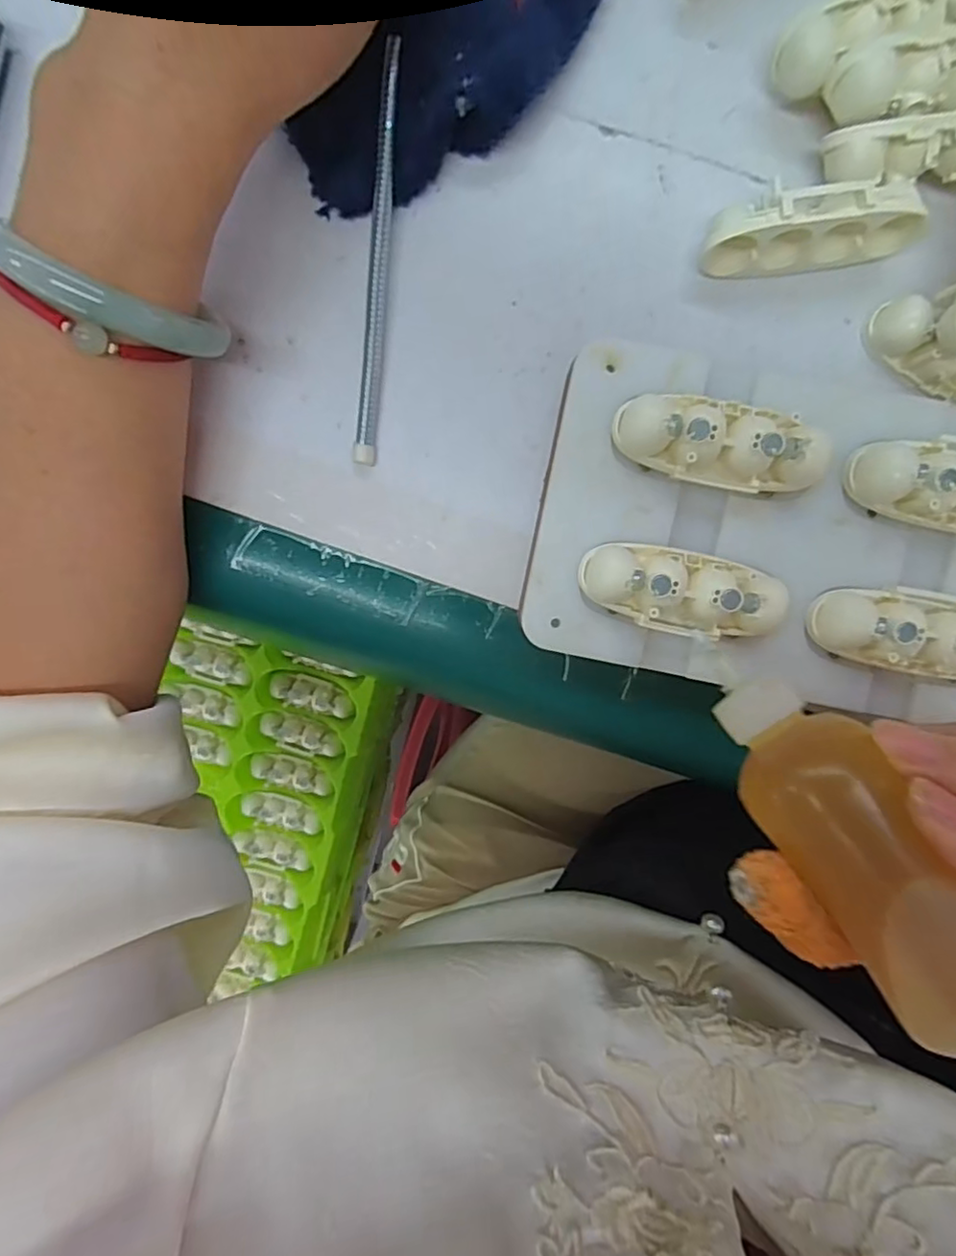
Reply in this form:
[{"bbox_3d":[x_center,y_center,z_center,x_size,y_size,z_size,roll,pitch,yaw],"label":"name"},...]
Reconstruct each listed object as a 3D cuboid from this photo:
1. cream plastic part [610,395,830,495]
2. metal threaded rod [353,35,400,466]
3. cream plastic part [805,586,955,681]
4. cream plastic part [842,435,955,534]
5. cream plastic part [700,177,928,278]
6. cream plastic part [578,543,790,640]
[{"bbox_3d":[0.073,-0.056,0.189,0.061,0.016,0.024,11,98,2],"label":"cream plastic part"},{"bbox_3d":[-0.032,-0.117,0.204,0.006,0.011,0.123,7,98,3],"label":"metal threaded rod"},{"bbox_3d":[0.136,0.001,0.194,0.061,0.016,0.025,12,98,2],"label":"cream plastic part"},{"bbox_3d":[0.143,-0.043,0.188,0.060,0.016,0.026,14,98,2],"label":"cream plastic part"},{"bbox_3d":[0.102,-0.122,0.193,0.062,0.025,0.016,-7,97,5],"label":"cream plastic part"},{"bbox_3d":[0.063,-0.011,0.195,0.061,0.015,0.024,12,98,2],"label":"cream plastic part"}]

